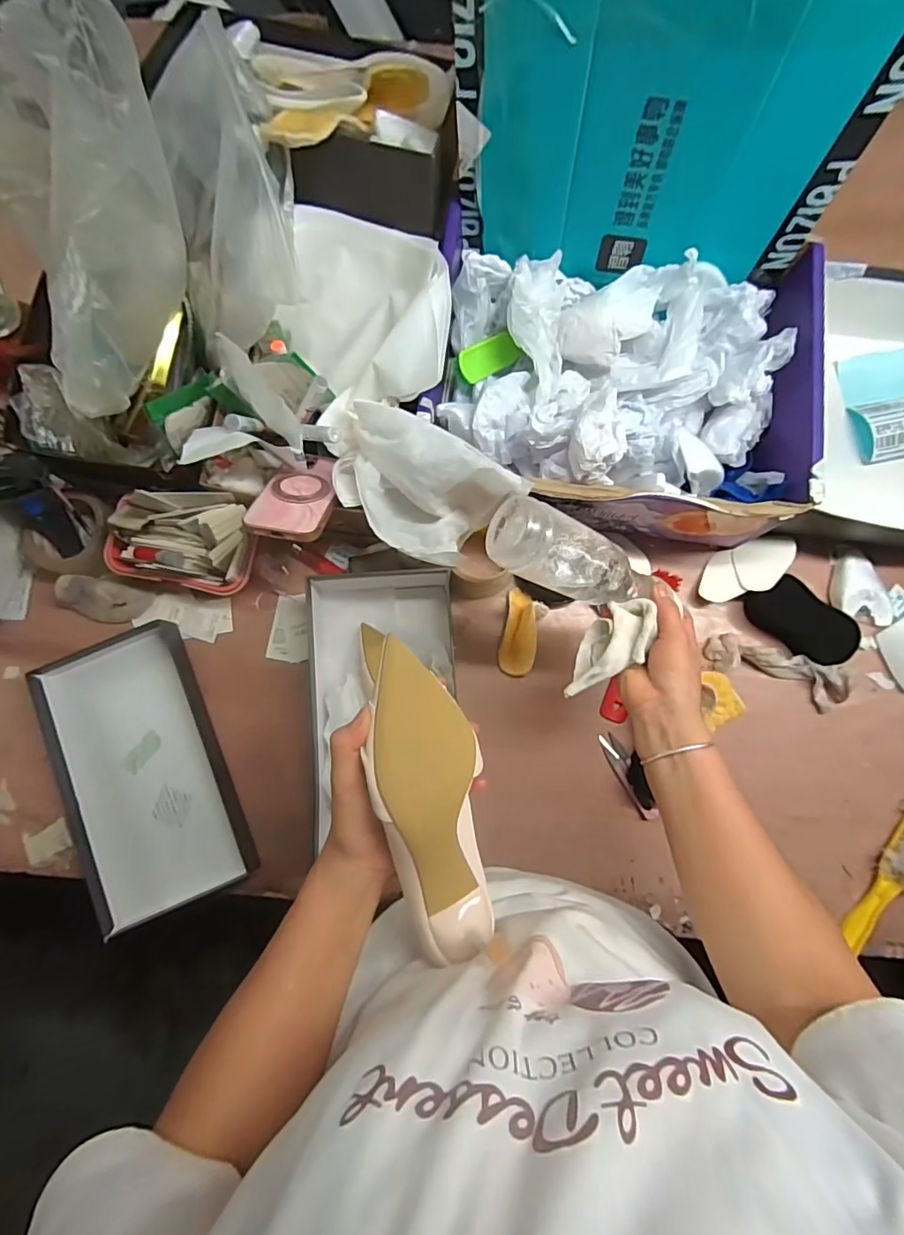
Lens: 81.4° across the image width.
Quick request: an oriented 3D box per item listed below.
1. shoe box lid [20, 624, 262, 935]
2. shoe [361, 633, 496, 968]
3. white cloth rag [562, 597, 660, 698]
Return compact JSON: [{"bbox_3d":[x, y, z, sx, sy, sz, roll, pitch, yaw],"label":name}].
[{"bbox_3d":[-0.349,0.172,0.596,0.166,0.033,0.307,-22,82,-3],"label":"shoe box lid"},{"bbox_3d":[-0.014,0.120,0.356,0.068,0.052,0.209,-12,88,-2],"label":"shoe"},{"bbox_3d":[0.137,0.027,0.457,0.046,0.023,0.102,40,92,6],"label":"white cloth rag"}]

